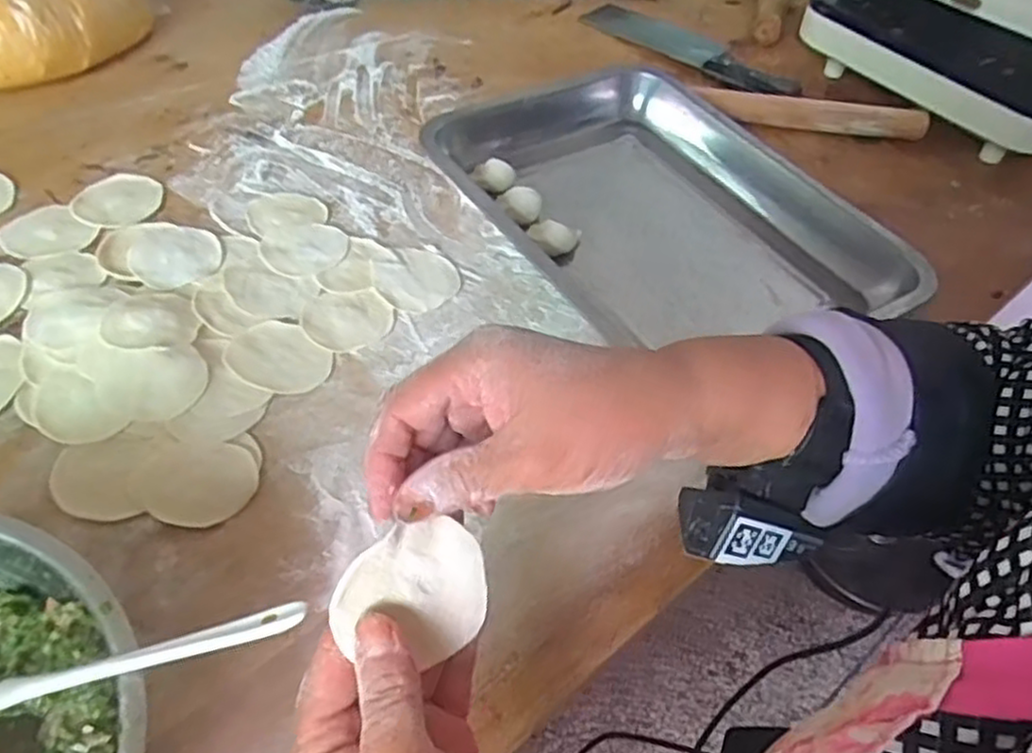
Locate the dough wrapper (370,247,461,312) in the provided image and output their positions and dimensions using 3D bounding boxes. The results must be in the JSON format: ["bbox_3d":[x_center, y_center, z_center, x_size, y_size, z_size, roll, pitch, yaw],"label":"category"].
[{"bbox_3d":[-0.073,-0.072,0.531,0.061,0.005,0.062,3,49,-4],"label":"dough wrapper"}]

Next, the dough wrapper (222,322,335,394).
[{"bbox_3d":[-0.152,-0.012,0.464,0.063,0.006,0.054,34,54,22],"label":"dough wrapper"}]

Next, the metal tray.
[{"bbox_3d":[0.103,-0.139,0.584,0.260,0.043,0.343,-21,54,-22],"label":"metal tray"}]

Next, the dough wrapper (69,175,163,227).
[{"bbox_3d":[-0.302,-0.135,0.557,0.065,0.004,0.065,3,49,-4],"label":"dough wrapper"}]

